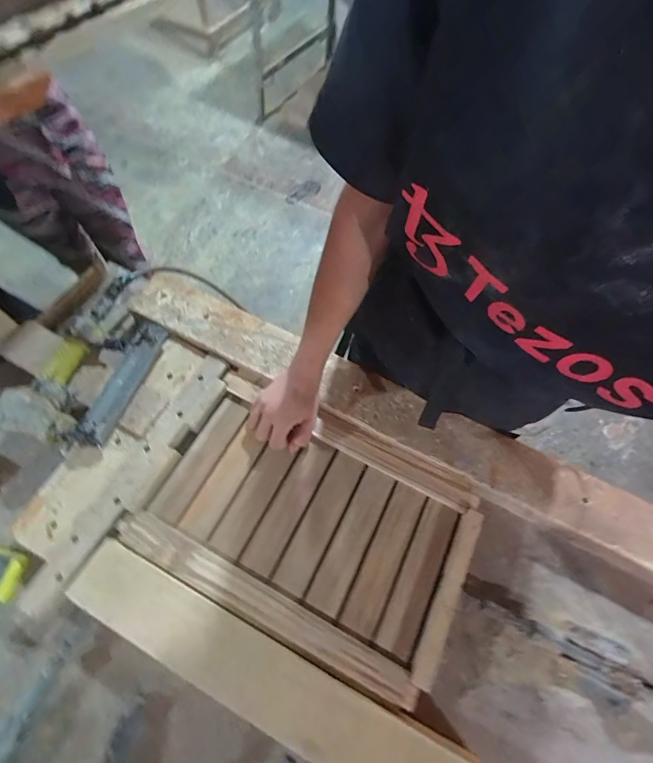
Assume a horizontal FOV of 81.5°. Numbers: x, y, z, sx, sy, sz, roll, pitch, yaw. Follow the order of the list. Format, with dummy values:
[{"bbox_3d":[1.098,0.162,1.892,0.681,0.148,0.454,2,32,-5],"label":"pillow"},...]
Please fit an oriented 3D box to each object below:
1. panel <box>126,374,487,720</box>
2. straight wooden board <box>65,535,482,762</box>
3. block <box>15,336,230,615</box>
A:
[{"bbox_3d":[-0.026,0.196,0.551,0.439,0.023,0.274,26,65,10],"label":"panel"},{"bbox_3d":[-0.076,0.353,0.459,0.534,0.047,0.081,25,65,10],"label":"straight wooden board"},{"bbox_3d":[-0.305,0.107,0.562,0.135,0.019,0.394,29,66,11],"label":"block"}]

